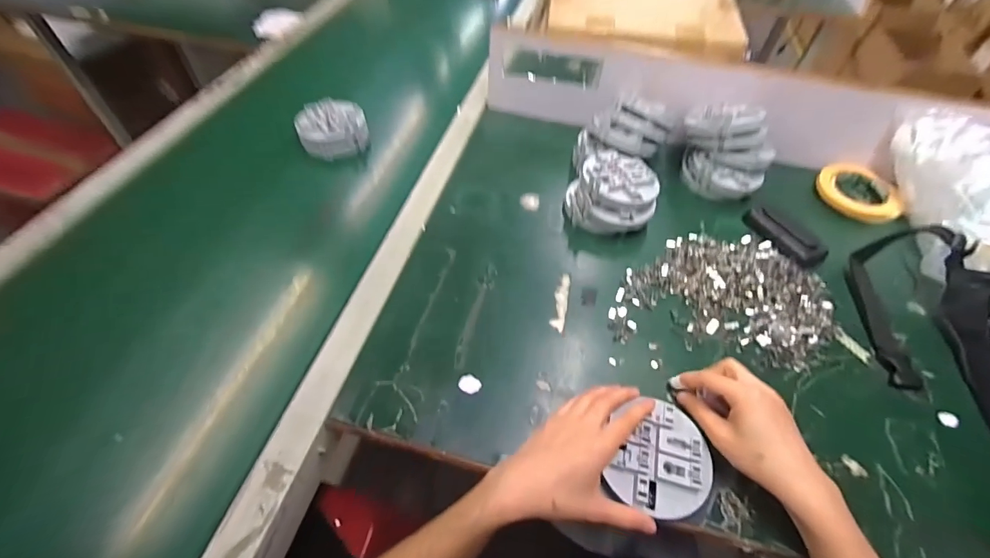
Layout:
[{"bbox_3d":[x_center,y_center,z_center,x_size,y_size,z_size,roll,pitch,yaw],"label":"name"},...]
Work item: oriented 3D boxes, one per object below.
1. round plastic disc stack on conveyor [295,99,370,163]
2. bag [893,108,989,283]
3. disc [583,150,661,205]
[{"bbox_3d":[-0.255,-0.236,0.664,0.101,0.047,0.089,-17,57,-16],"label":"round plastic disc stack on conveyor"},{"bbox_3d":[0.596,-0.108,0.528,0.106,0.123,0.238,12,54,6],"label":"bag"},{"bbox_3d":[0.168,-0.136,0.558,0.098,0.016,0.095,1,53,-2],"label":"disc"}]

